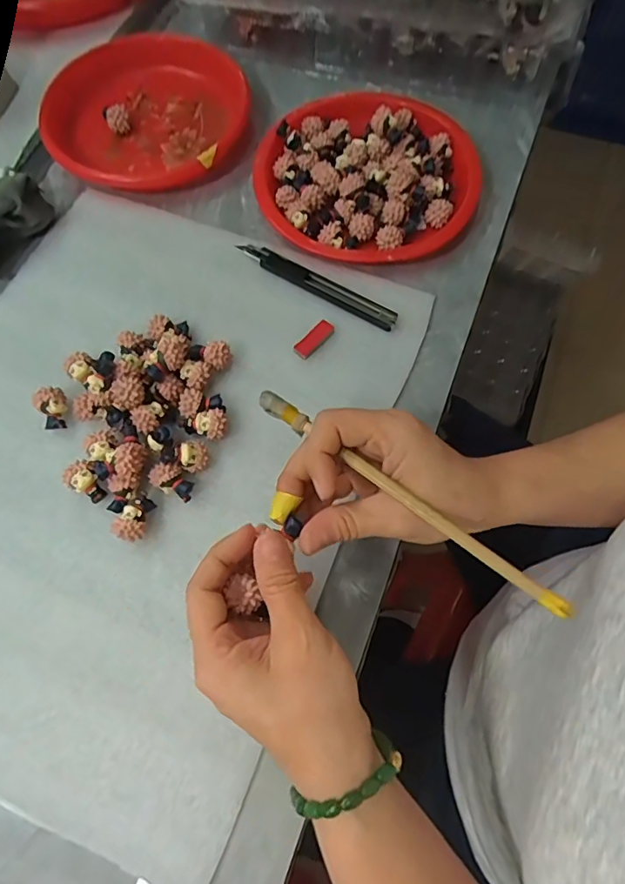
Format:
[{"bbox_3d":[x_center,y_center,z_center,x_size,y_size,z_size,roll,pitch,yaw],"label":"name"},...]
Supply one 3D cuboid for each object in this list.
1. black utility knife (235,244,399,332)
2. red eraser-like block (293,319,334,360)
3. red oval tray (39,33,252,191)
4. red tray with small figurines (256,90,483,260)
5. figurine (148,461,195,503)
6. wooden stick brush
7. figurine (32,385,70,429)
[{"bbox_3d":[0.002,-0.121,0.384,0.135,0.008,0.017,31,73,12],"label":"black utility knife"},{"bbox_3d":[0.001,-0.076,0.369,0.013,0.006,0.034,37,74,14],"label":"red eraser-like block"},{"bbox_3d":[-0.149,-0.291,0.442,0.180,0.026,0.158,7,69,4],"label":"red oval tray"},{"bbox_3d":[0.044,-0.223,0.411,0.177,0.031,0.174,8,69,4],"label":"red tray with small figurines"},{"bbox_3d":[-0.091,0.025,0.327,0.026,0.020,0.018,30,73,12],"label":"figurine"},{"bbox_3d":[0.045,0.026,0.249,0.179,0.005,0.009,36,74,13],"label":"wooden stick brush"},{"bbox_3d":[-0.179,-0.024,0.348,0.019,0.022,0.027,-22,70,-7],"label":"figurine"}]

